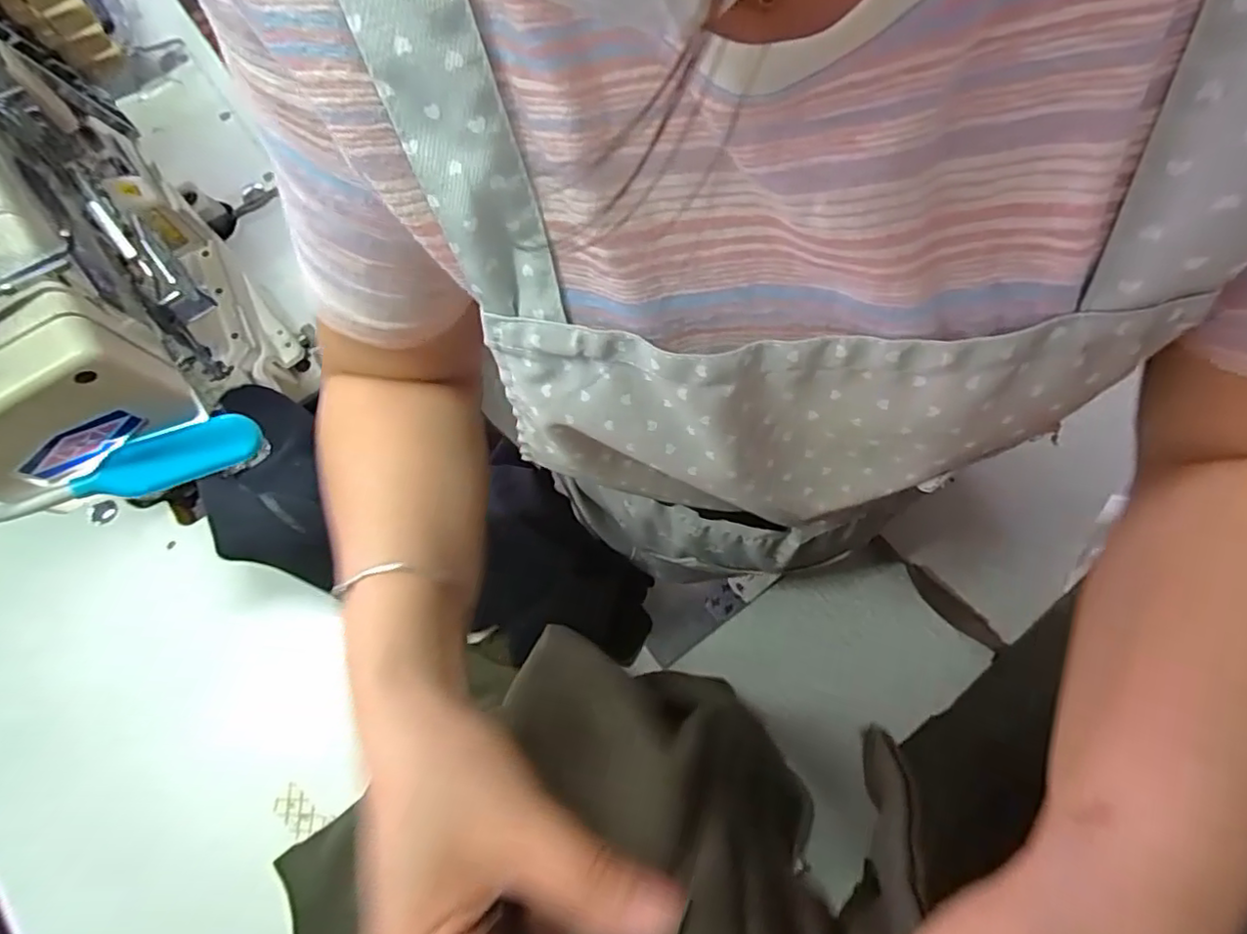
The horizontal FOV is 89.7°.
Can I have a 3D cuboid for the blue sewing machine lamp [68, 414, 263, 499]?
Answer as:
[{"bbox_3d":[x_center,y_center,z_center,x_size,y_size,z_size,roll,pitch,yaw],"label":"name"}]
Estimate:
[{"bbox_3d":[-0.243,-0.006,0.340,0.025,0.021,0.088,47,45,12],"label":"blue sewing machine lamp"}]

